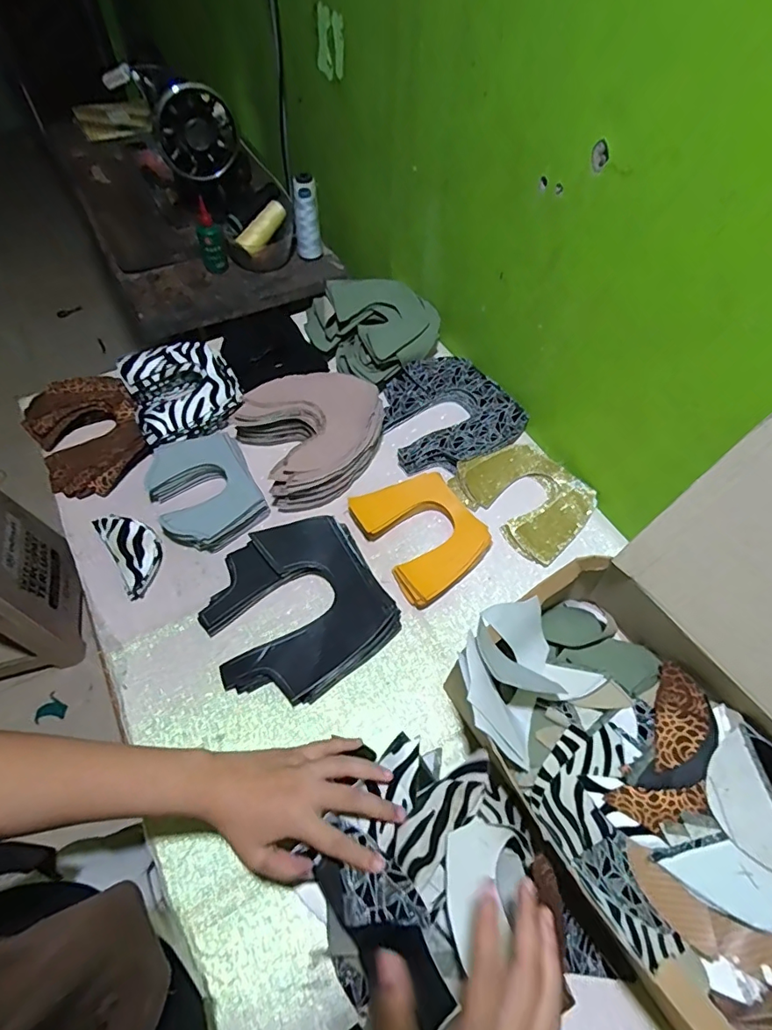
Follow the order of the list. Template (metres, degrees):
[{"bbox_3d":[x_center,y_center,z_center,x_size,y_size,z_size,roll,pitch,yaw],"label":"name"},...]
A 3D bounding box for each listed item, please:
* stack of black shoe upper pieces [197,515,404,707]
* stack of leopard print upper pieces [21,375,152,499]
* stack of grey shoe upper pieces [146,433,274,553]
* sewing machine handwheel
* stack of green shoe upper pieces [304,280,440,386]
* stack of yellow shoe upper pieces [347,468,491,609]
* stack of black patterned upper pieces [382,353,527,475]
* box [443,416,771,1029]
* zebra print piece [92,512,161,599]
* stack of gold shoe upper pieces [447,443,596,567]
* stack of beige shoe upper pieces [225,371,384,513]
[{"bbox_3d":[-0.102,0.100,0.560,0.188,0.039,0.189,-26,60,-17],"label":"stack of black shoe upper pieces"},{"bbox_3d":[-0.404,-0.112,0.685,0.138,0.045,0.184,-30,61,-19],"label":"stack of leopard print upper pieces"},{"bbox_3d":[-0.230,-0.034,0.639,0.124,0.037,0.160,-28,61,-18],"label":"stack of grey shoe upper pieces"},{"bbox_3d":[-0.326,-0.657,0.866,0.135,0.140,0.047,-14,63,-26],"label":"sewing machine handwheel"},{"bbox_3d":[-0.011,-0.294,0.778,0.185,0.070,0.172,-27,60,-17],"label":"stack of green shoe upper pieces"},{"bbox_3d":[0.045,0.019,0.616,0.124,0.033,0.151,-30,61,-19],"label":"stack of yellow shoe upper pieces"},{"bbox_3d":[0.083,-0.144,0.725,0.182,0.040,0.180,-27,60,-17],"label":"stack of black patterned upper pieces"},{"bbox_3d":[0.264,0.159,0.389,0.314,0.261,0.333,-26,60,-17],"label":"box"},{"bbox_3d":[-0.299,0.041,0.600,0.054,0.031,0.108,-29,61,-18],"label":"zebra print piece"},{"bbox_3d":[0.185,-0.029,0.655,0.136,0.025,0.160,-35,63,-21],"label":"stack of gold shoe upper pieces"},{"bbox_3d":[-0.093,-0.112,0.679,0.183,0.059,0.179,-25,60,-16],"label":"stack of beige shoe upper pieces"}]

